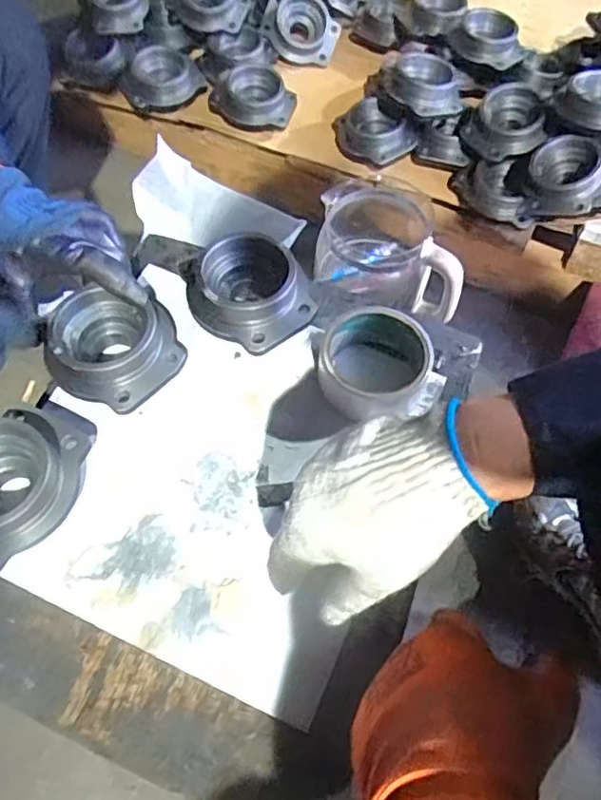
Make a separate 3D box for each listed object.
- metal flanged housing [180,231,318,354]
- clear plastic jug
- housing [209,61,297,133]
[{"bbox_3d":[-0.043,-0.092,0.527,0.107,0.054,0.095,16,63,7],"label":"metal flanged housing"},{"bbox_3d":[0.127,-0.212,0.834,0.194,0.126,0.155,16,63,7],"label":"clear plastic jug"},{"bbox_3d":[-0.071,-0.449,0.897,0.126,0.041,0.083,14,63,6],"label":"housing"}]

